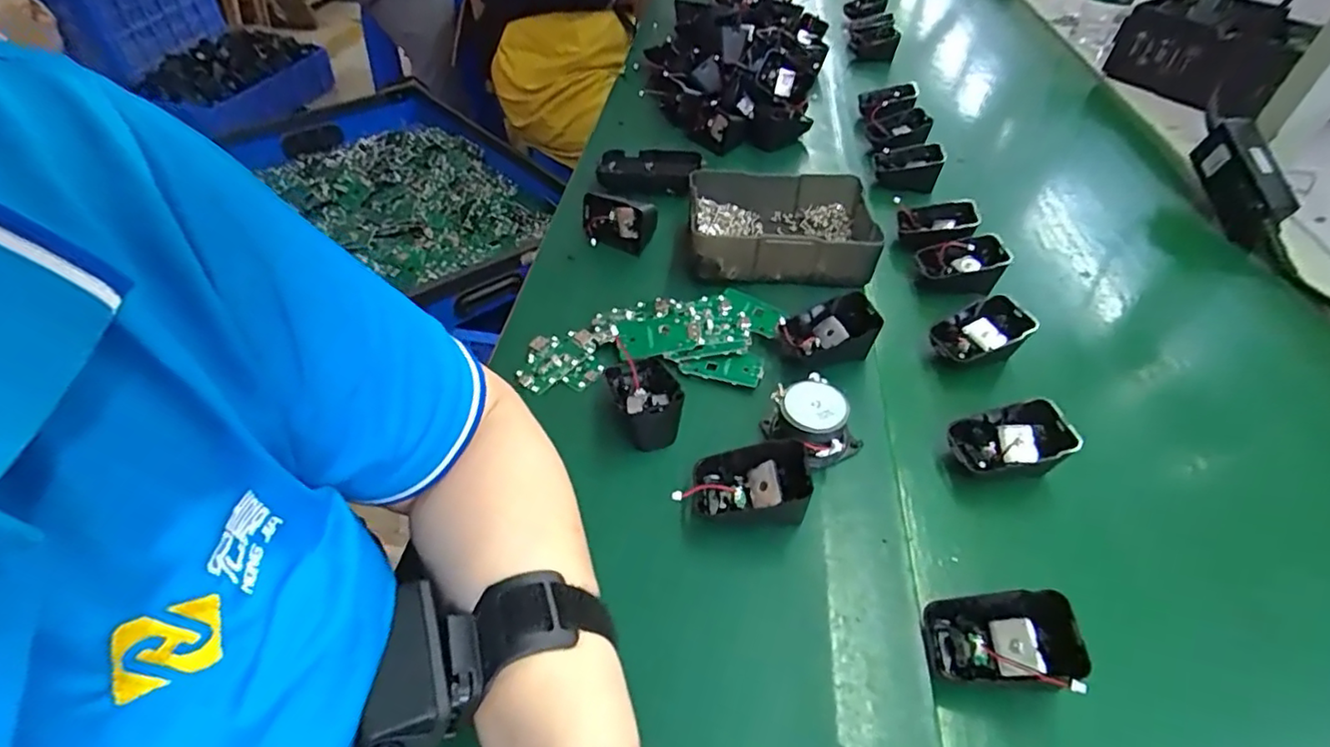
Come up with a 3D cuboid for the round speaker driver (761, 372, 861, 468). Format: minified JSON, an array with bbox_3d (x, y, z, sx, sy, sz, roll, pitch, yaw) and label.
[{"bbox_3d":[0.099,0.031,0.415,0.051,0.034,0.053,0,46,0],"label":"round speaker driver"}]

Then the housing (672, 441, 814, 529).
[{"bbox_3d":[0.050,0.065,0.377,0.072,0.041,0.043,7,47,6],"label":"housing"}]

